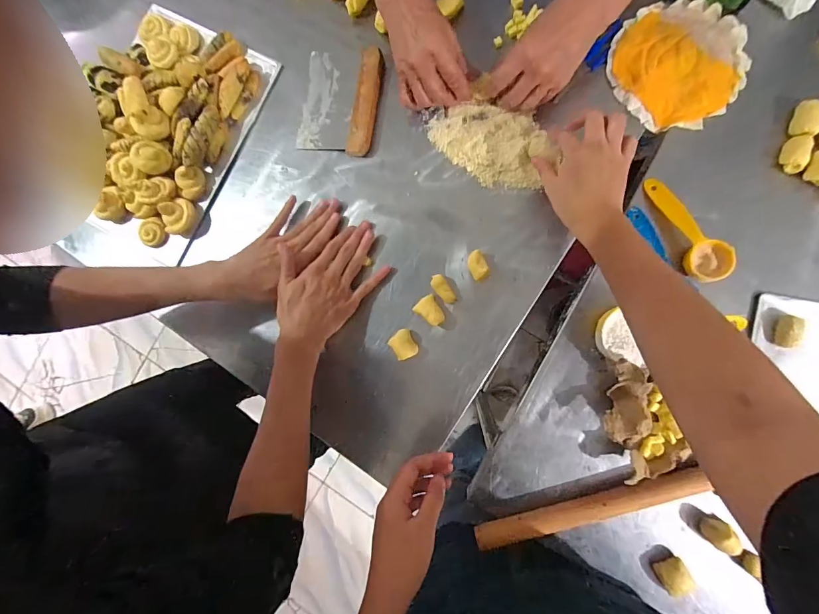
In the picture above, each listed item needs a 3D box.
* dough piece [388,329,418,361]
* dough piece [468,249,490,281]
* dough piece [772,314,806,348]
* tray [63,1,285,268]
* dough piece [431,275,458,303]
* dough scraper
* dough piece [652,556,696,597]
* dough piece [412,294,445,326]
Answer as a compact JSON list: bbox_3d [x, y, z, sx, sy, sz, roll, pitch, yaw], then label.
[{"bbox_3d":[-0.008,0.050,0.508,0.029,0.027,0.037,-27,84,7],"label":"dough piece"},{"bbox_3d":[0.090,-0.055,0.501,0.023,0.019,0.037,-23,85,8],"label":"dough piece"},{"bbox_3d":[0.444,0.029,0.444,0.024,0.021,0.037,1,88,9],"label":"dough piece"},{"bbox_3d":[-0.376,-0.252,0.561,0.218,0.068,0.366,27,92,9],"label":"tray"},{"bbox_3d":[0.046,-0.024,0.508,0.019,0.014,0.044,-36,83,6],"label":"dough piece"},{"bbox_3d":[-0.101,-0.294,0.539,0.111,0.020,0.144,10,89,9],"label":"dough scraper"},{"bbox_3d":[0.315,0.320,0.452,0.032,0.018,0.035,-28,84,7],"label":"dough piece"},{"bbox_3d":[0.027,0.007,0.505,0.031,0.018,0.040,-33,83,7],"label":"dough piece"}]

